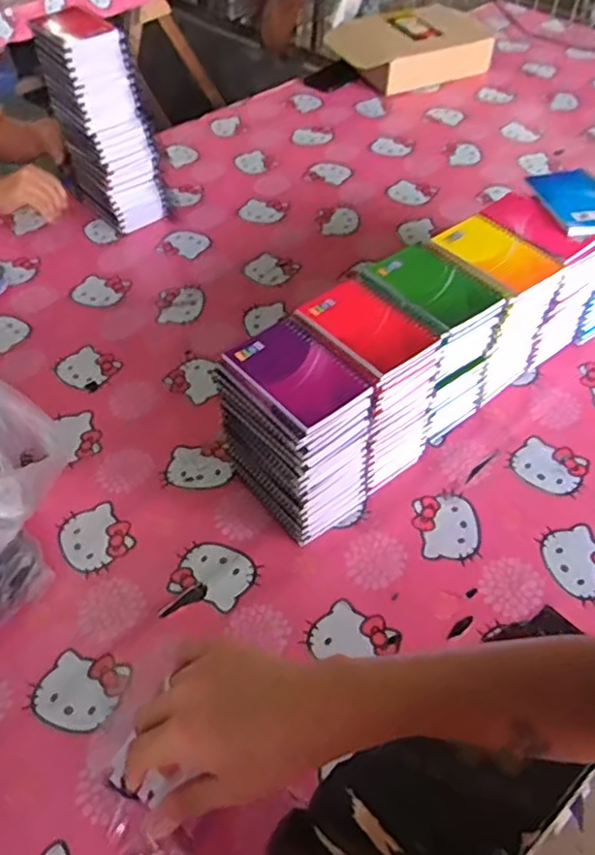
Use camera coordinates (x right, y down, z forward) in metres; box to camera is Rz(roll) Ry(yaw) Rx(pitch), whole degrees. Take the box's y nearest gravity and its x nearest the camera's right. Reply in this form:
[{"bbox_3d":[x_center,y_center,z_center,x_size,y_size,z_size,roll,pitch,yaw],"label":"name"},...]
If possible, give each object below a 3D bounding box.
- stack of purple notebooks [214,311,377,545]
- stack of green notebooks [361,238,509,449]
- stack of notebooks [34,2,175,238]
[{"bbox_3d":[0.000,0.006,0.712,0.101,0.195,0.128,-33,56,-24],"label":"stack of purple notebooks"},{"bbox_3d":[0.148,-0.094,0.799,0.101,0.196,0.131,-34,56,-24],"label":"stack of green notebooks"},{"bbox_3d":[-0.307,-0.474,1.067,0.113,0.303,0.153,-33,56,-24],"label":"stack of notebooks"}]

